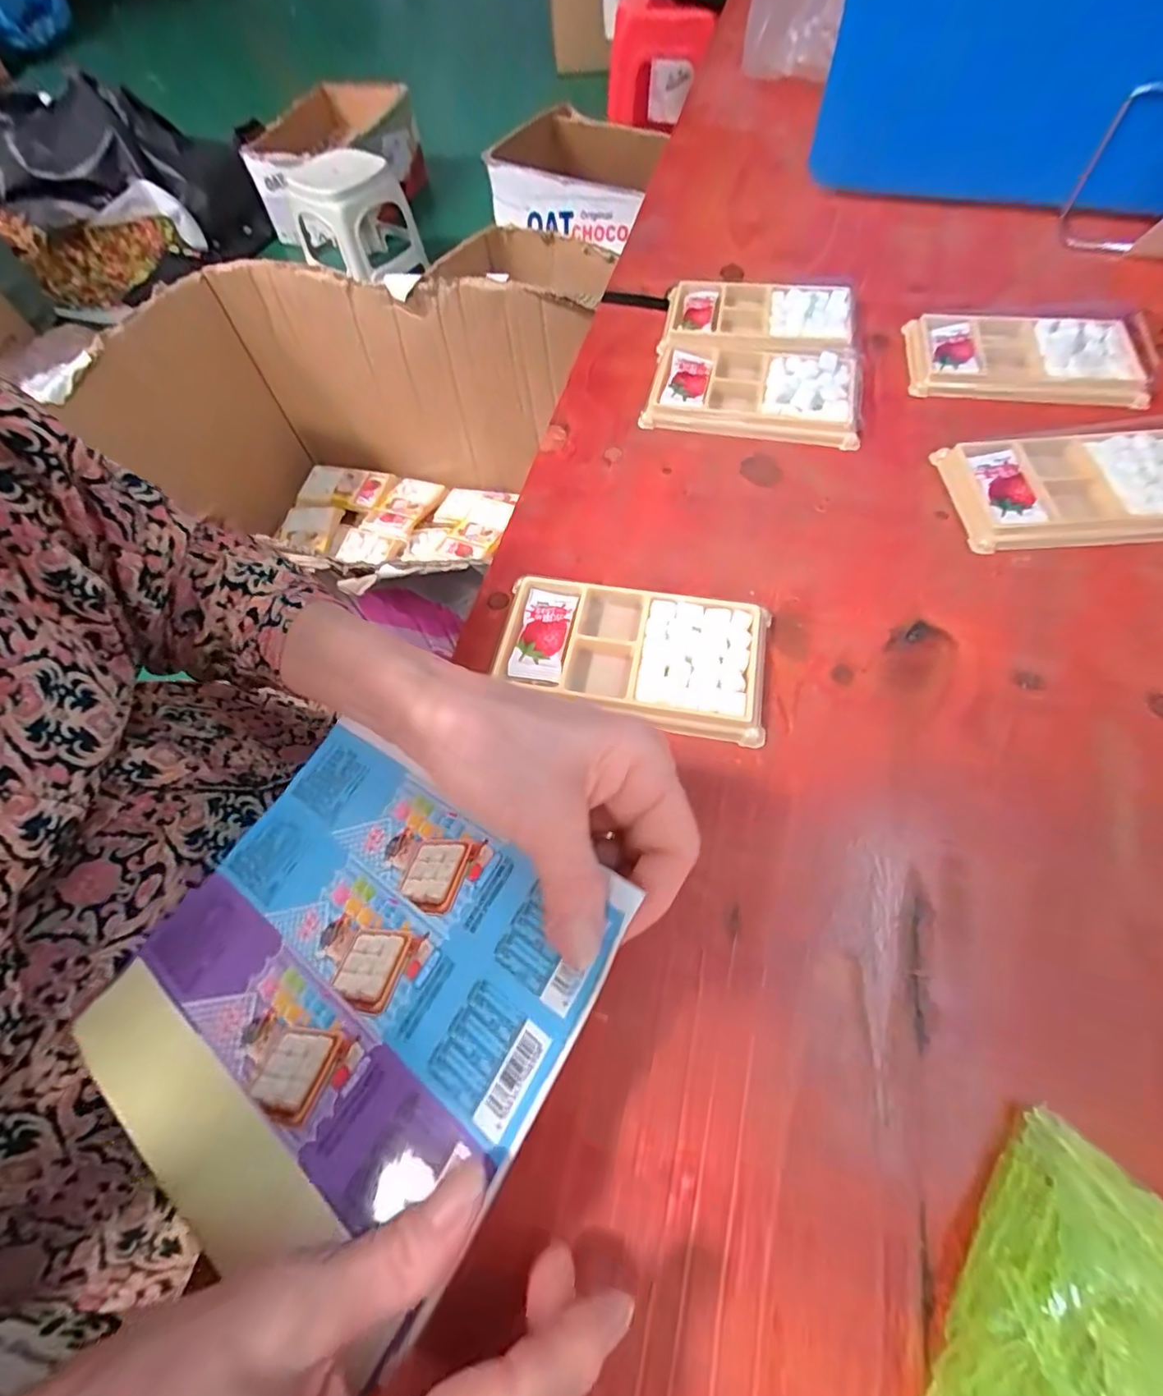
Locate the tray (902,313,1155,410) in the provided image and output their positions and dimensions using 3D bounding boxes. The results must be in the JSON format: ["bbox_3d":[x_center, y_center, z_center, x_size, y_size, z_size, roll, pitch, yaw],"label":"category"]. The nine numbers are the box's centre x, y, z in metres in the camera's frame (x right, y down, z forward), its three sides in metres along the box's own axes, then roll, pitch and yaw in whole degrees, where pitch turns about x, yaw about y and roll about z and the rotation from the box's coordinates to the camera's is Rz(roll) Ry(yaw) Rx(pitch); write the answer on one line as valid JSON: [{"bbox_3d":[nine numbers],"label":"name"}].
[{"bbox_3d":[0.303,-0.227,0.372,0.160,0.016,0.083,5,63,6],"label":"tray"}]

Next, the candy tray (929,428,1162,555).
[{"bbox_3d":[0.281,-0.121,0.318,0.131,0.018,0.077,-3,62,2],"label":"candy tray"}]

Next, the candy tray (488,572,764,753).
[{"bbox_3d":[0.024,-0.022,0.287,0.133,0.013,0.074,9,63,8],"label":"candy tray"}]

